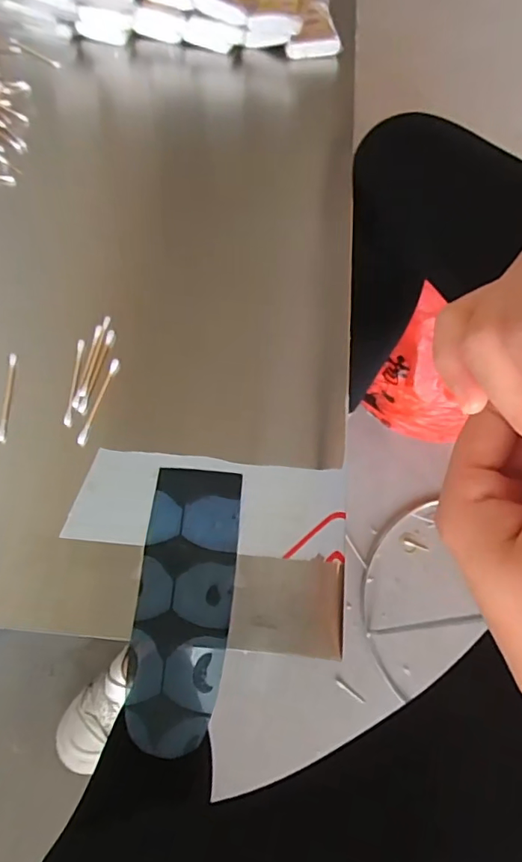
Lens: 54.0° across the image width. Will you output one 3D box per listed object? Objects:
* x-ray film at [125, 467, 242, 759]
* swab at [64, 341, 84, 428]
[{"bbox_3d":[-0.050,0.109,0.335,0.060,0.006,0.171,5,70,3],"label":"x-ray film"},{"bbox_3d":[-0.141,-0.038,0.388,0.006,0.007,0.070,2,67,1],"label":"swab"}]

